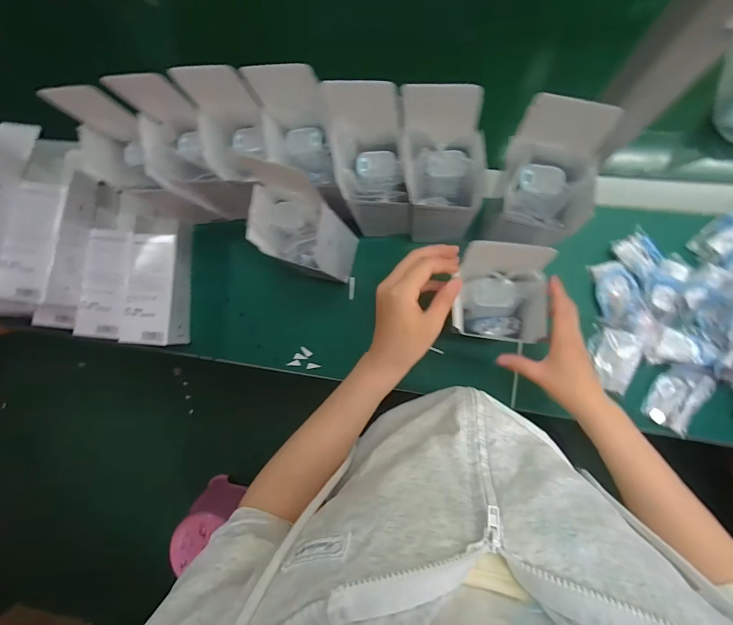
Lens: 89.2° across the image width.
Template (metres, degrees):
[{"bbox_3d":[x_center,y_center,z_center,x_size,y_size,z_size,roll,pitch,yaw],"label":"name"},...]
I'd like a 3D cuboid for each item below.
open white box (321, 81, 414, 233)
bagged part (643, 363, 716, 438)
[{"bbox_3d":[0.015,-0.162,0.449,0.094,0.224,0.092,0,89,10],"label":"open white box"},{"bbox_3d":[0.405,0.109,0.483,0.051,0.024,0.086,21,92,10],"label":"bagged part"}]

